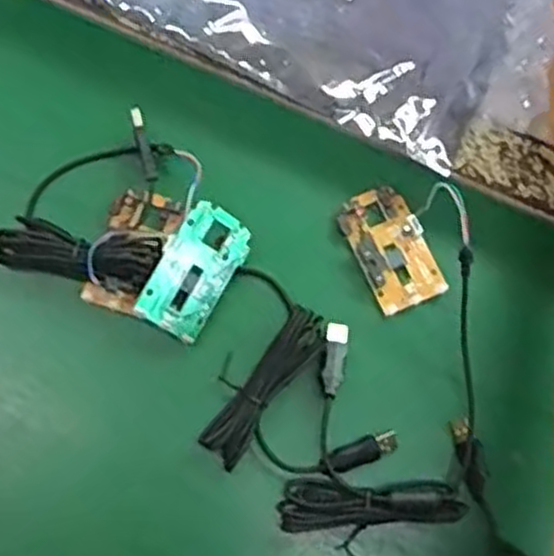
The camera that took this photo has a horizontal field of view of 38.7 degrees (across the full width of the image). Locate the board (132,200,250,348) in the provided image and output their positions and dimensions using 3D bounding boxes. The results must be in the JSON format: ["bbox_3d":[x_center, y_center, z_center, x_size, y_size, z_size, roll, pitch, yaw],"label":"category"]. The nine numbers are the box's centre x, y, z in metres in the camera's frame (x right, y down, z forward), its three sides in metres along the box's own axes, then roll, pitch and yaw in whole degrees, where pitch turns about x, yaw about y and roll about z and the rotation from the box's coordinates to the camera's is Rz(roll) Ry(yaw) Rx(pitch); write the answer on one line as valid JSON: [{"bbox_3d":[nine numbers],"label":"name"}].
[{"bbox_3d":[-0.047,-0.004,0.465,0.045,0.006,0.076,36,79,-28],"label":"board"}]

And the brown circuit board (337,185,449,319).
[{"bbox_3d":[0.071,-0.019,0.492,0.044,0.012,0.077,-23,76,-8],"label":"brown circuit board"}]

